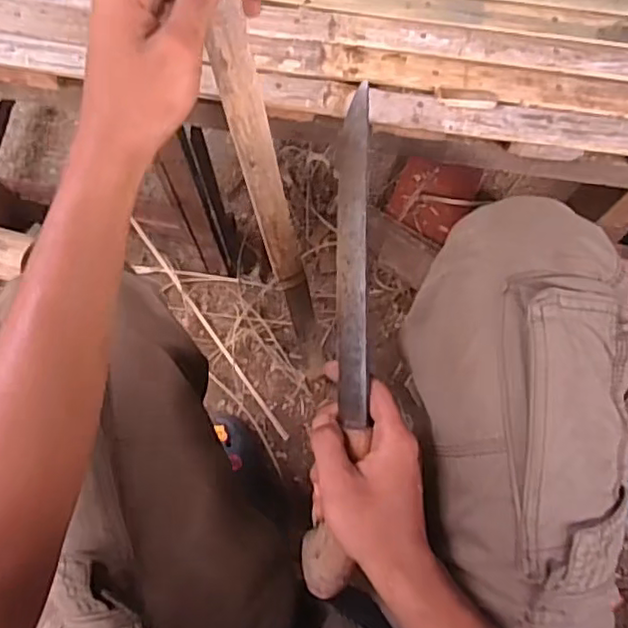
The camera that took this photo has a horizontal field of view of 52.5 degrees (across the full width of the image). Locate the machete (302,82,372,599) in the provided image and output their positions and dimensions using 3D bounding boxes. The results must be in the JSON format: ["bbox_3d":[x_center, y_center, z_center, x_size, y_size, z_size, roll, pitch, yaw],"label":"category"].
[{"bbox_3d":[0.021,0.023,0.455,0.033,0.029,0.356,4,91,1],"label":"machete"}]

